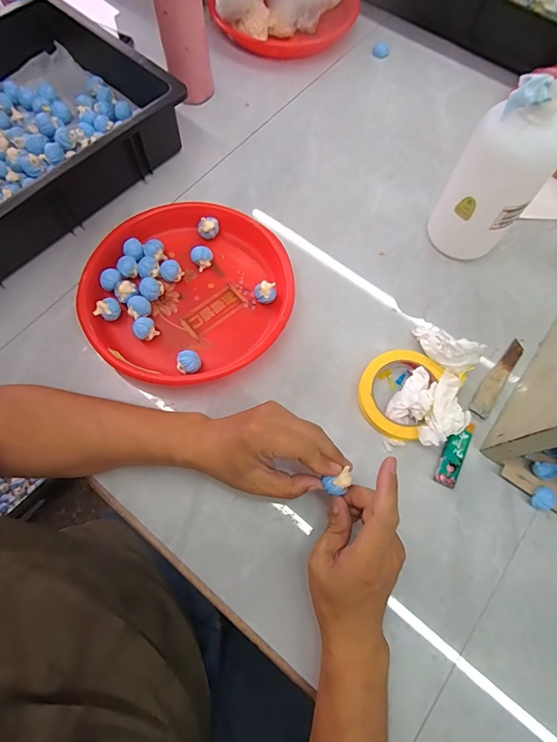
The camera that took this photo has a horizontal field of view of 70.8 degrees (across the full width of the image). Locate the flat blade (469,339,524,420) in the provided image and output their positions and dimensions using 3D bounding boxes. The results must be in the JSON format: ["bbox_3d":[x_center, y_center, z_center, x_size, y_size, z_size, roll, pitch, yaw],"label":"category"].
[{"bbox_3d":[0.267,0.008,0.478,0.023,0.004,0.116,37,71,8],"label":"flat blade"}]

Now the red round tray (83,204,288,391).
[{"bbox_3d":[-0.111,-0.102,0.498,0.242,0.035,0.253,0,70,-1],"label":"red round tray"}]

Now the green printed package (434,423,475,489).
[{"bbox_3d":[0.199,0.093,0.444,0.024,0.013,0.076,26,71,8],"label":"green printed package"}]

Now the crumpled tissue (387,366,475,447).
[{"bbox_3d":[0.174,0.041,0.449,0.081,0.029,0.078,-41,75,-14],"label":"crumpled tissue"}]

